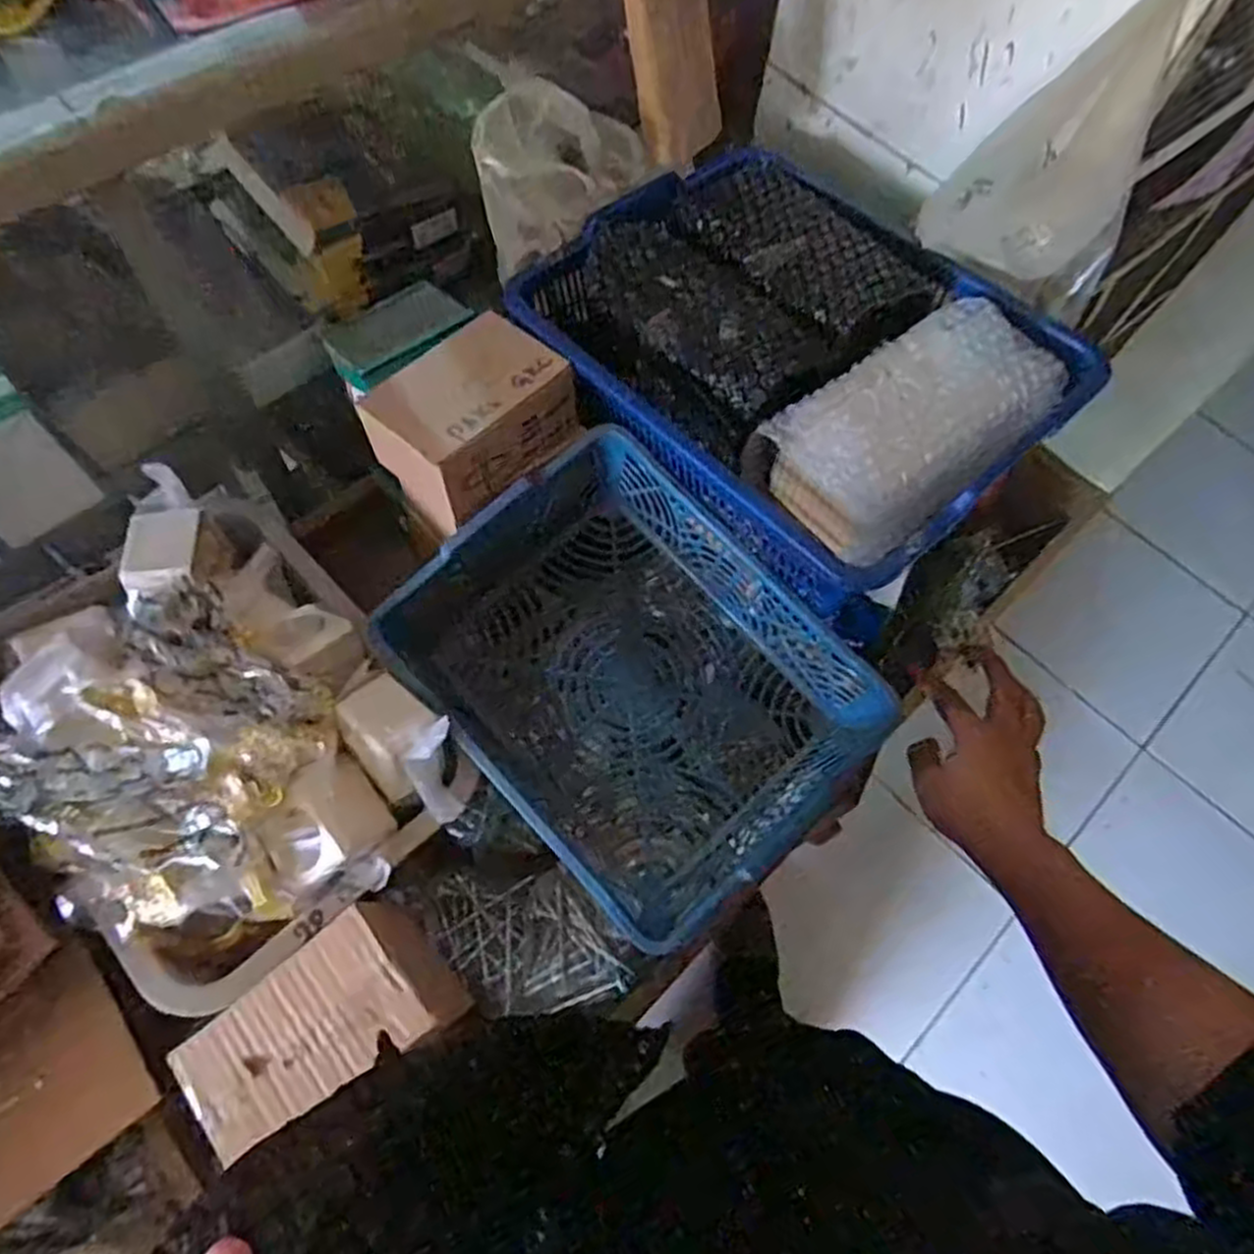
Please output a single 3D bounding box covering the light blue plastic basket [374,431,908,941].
[{"bbox_3d":[0.001,0.039,0.540,0.220,0.113,0.277,-40,73,-19],"label":"light blue plastic basket"}]

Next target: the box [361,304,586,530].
[{"bbox_3d":[-0.102,-0.140,0.523,0.122,0.062,0.084,-39,73,-19],"label":"box"}]

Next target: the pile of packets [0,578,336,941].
[{"bbox_3d":[-0.271,0.077,0.463,0.187,0.047,0.167,35,68,13],"label":"pile of packets"}]

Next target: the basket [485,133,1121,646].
[{"bbox_3d":[0.114,-0.191,0.551,0.335,0.085,0.243,40,69,15],"label":"basket"}]

